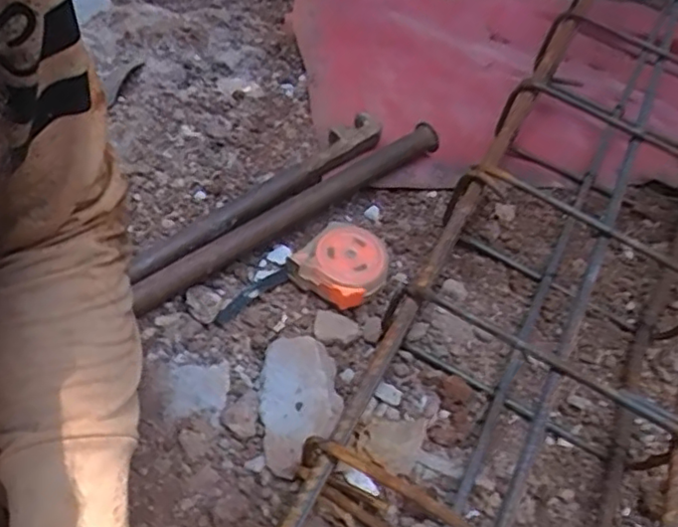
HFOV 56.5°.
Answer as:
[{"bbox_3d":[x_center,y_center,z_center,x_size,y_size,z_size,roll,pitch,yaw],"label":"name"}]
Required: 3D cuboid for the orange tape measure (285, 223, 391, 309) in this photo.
[{"bbox_3d":[0.006,0.000,0.604,0.081,0.036,0.085,42,61,18],"label":"orange tape measure"}]

